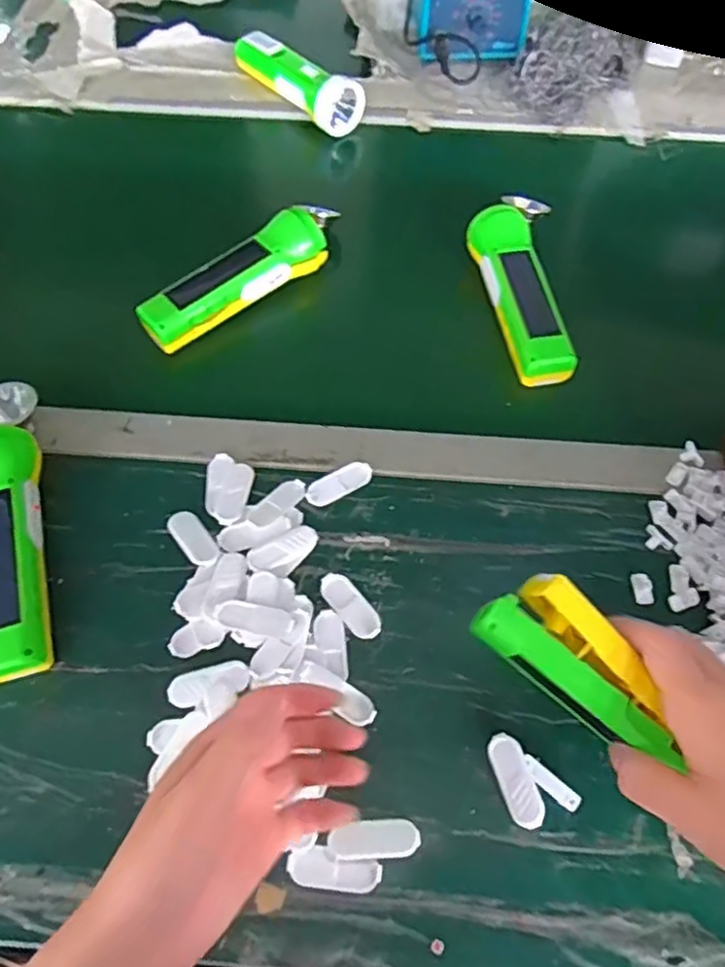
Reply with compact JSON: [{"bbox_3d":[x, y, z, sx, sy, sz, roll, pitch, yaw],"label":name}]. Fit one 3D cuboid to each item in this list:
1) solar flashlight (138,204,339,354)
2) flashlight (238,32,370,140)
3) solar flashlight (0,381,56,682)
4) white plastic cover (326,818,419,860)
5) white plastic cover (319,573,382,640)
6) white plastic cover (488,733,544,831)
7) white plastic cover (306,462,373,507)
[{"bbox_3d":[-0.096,-0.182,0.560,0.201,0.040,0.046,-38,67,-19],"label":"solar flashlight"},{"bbox_3d":[-0.071,-0.440,0.722,0.059,0.045,0.164,-37,66,-19],"label":"flashlight"},{"bbox_3d":[-0.239,0.024,0.441,0.047,0.047,0.208,-16,61,-9],"label":"solar flashlight"},{"bbox_3d":[0.006,0.199,0.367,0.050,0.008,0.019,-4,60,-2],"label":"white plastic cover"},{"bbox_3d":[-0.008,0.080,0.433,0.020,0.004,0.051,-36,66,-19],"label":"white plastic cover"},{"bbox_3d":[0.089,0.172,0.382,0.019,0.006,0.050,-26,60,12],"label":"white plastic cover"},{"bbox_3d":[-0.017,0.000,0.478,0.050,0.004,0.020,-25,63,-14],"label":"white plastic cover"}]

